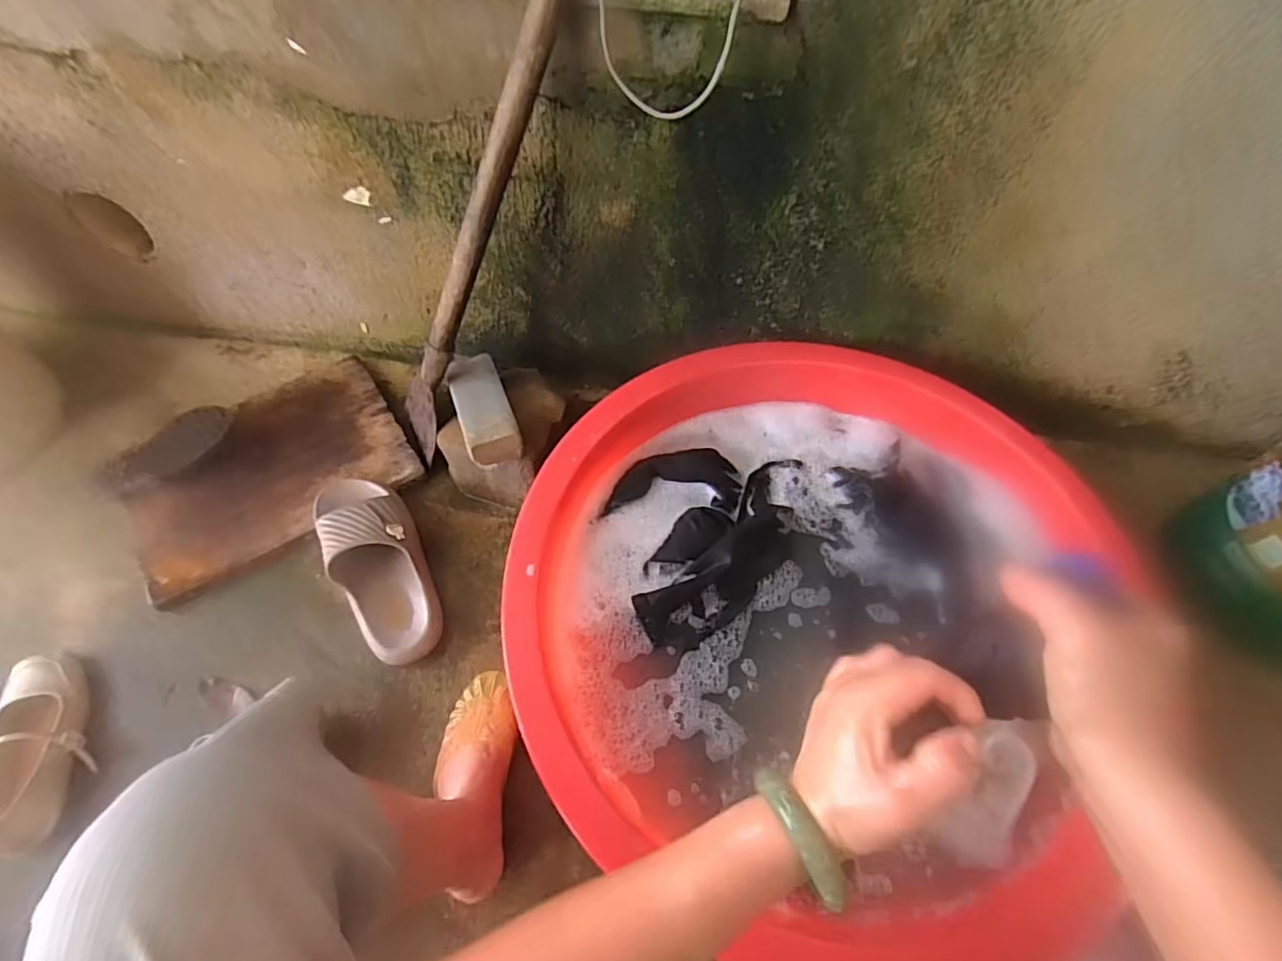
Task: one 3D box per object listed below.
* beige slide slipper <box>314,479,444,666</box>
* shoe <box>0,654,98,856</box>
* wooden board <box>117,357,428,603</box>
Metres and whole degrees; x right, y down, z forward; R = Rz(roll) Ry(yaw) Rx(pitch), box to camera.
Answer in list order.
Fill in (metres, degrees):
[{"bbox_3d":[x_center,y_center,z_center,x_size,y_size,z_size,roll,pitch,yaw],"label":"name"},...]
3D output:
[{"bbox_3d":[-0.339,0.103,0.754,0.104,0.055,0.267,-26,74,-18],"label":"beige slide slipper"},{"bbox_3d":[-0.663,0.292,0.643,0.079,0.057,0.212,-16,58,-13],"label":"shoe"},{"bbox_3d":[-0.541,-0.027,0.846,0.362,0.028,0.270,-30,65,-17],"label":"wooden board"}]

